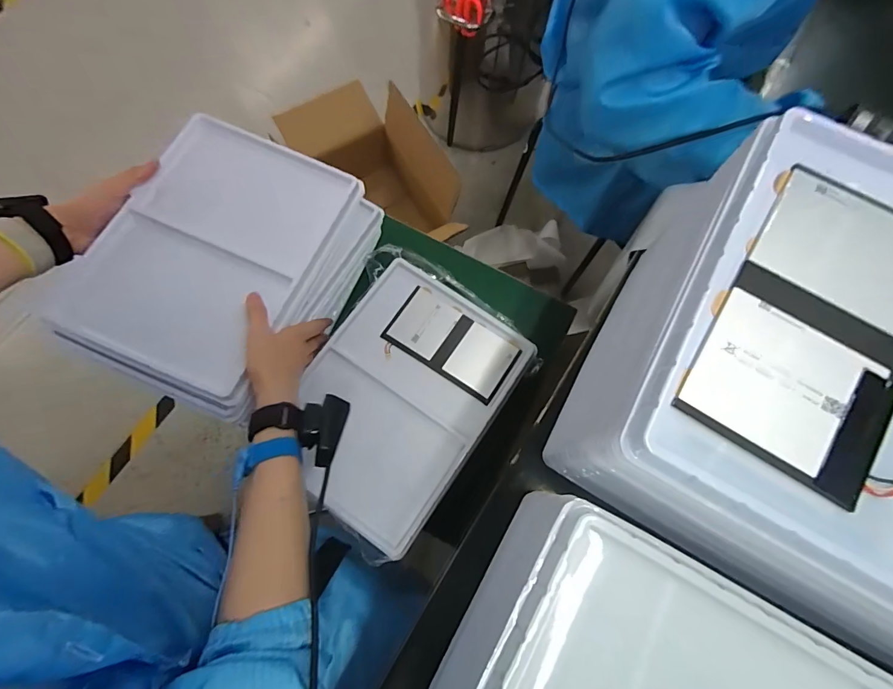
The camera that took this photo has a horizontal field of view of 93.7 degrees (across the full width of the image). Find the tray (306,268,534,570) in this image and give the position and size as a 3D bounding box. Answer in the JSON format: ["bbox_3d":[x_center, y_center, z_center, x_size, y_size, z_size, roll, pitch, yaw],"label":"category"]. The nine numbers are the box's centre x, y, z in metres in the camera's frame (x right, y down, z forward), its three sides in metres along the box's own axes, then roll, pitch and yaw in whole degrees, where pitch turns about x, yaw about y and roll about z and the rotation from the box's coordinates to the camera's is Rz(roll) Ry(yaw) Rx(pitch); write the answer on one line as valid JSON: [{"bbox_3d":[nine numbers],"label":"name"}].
[{"bbox_3d":[-0.062,0.067,0.556,0.230,0.020,0.325,33,75,8],"label":"tray"}]

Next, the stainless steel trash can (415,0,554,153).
[{"bbox_3d":[0.102,-0.819,1.141,0.354,0.553,0.421,-7,74,-4],"label":"stainless steel trash can"}]

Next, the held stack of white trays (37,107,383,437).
[{"bbox_3d":[-0.280,-0.097,0.530,0.258,0.076,0.343,27,75,6],"label":"held stack of white trays"}]

